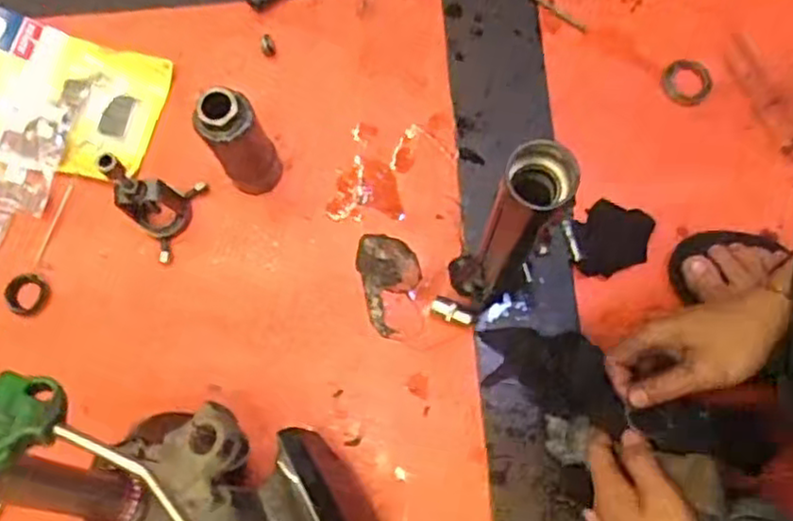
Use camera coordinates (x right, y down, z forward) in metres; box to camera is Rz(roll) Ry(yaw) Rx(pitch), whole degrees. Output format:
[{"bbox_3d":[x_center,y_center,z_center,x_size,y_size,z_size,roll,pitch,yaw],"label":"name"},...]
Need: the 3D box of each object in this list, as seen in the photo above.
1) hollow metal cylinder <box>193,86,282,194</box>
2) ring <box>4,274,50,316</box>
[{"bbox_3d":[-0.138,-0.104,0.634,0.055,0.149,0.047,-34,79,-8],"label":"hollow metal cylinder"},{"bbox_3d":[-0.361,0.033,0.678,0.041,0.007,0.040,0,77,0],"label":"ring"}]

